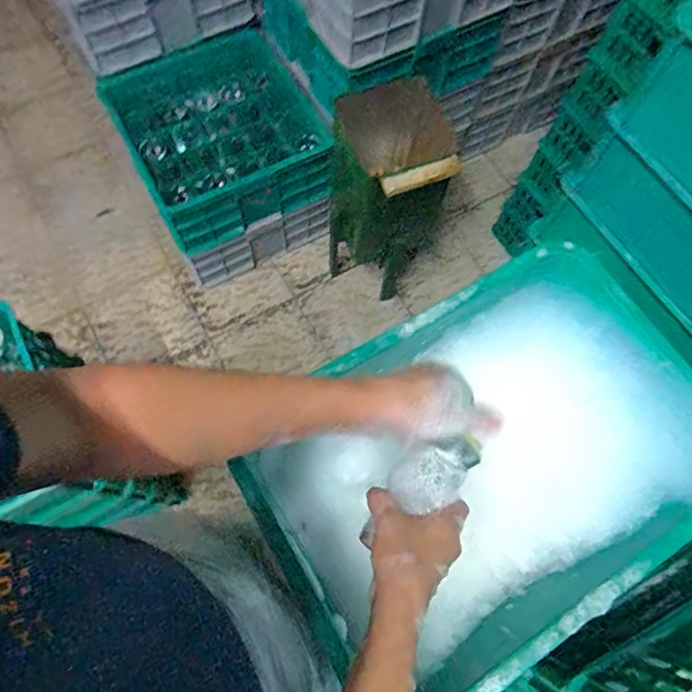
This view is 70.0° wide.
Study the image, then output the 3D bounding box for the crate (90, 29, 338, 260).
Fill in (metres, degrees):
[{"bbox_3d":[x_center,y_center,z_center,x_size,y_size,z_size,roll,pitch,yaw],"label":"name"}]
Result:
[{"bbox_3d":[-0.355,-0.596,1.424,0.501,0.190,0.504,-29,74,-12],"label":"crate"}]

